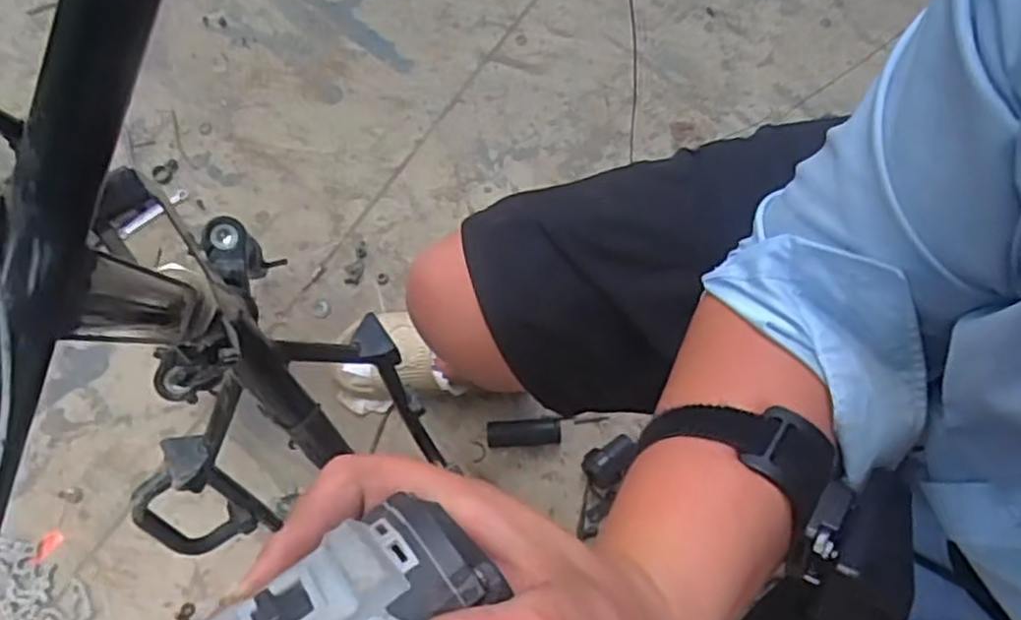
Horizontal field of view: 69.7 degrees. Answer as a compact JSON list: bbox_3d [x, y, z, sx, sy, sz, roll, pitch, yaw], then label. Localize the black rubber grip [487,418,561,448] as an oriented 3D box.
[{"bbox_3d":[0.018,0.164,0.978,0.096,0.025,0.034,-3,74,0],"label":"black rubber grip"}]

